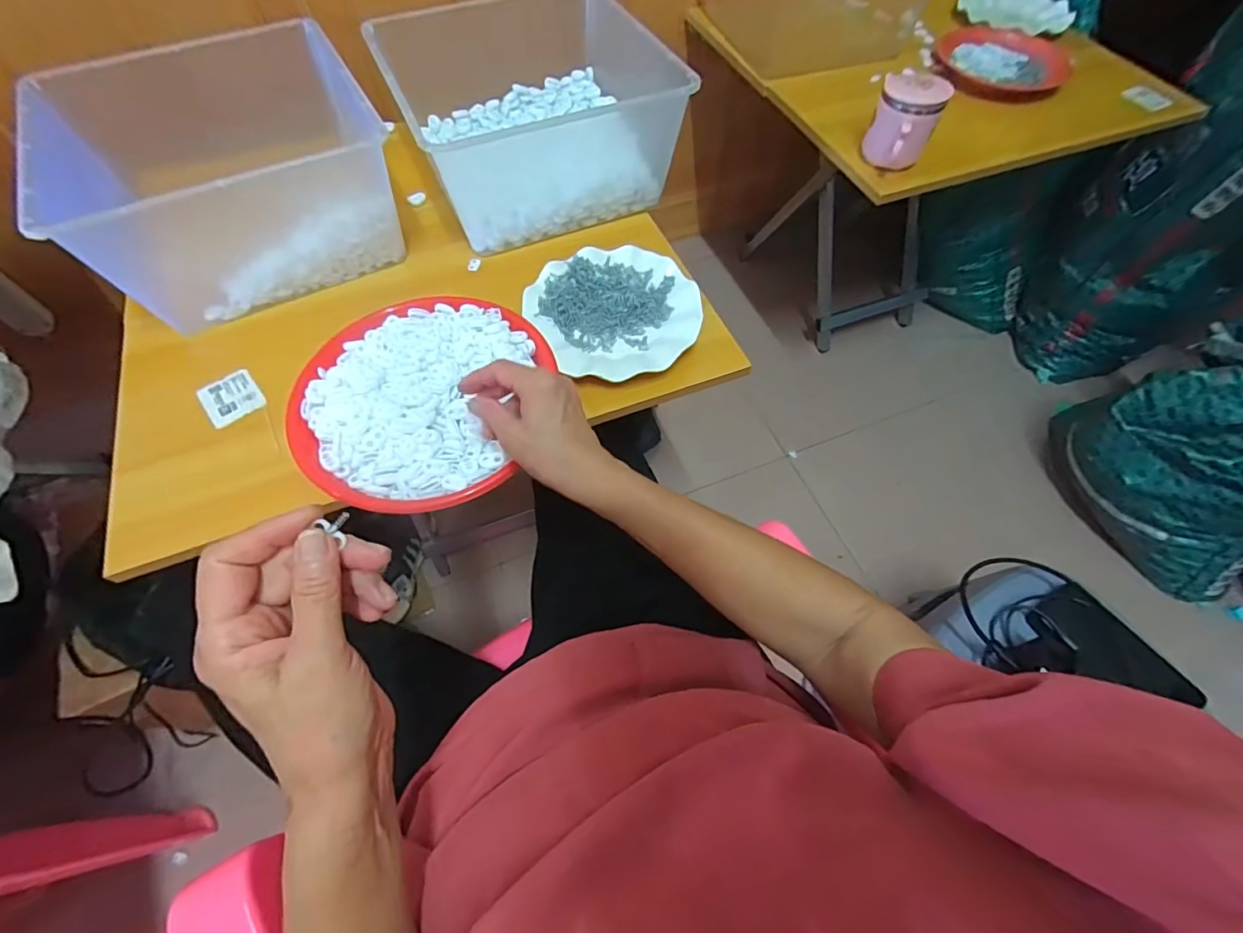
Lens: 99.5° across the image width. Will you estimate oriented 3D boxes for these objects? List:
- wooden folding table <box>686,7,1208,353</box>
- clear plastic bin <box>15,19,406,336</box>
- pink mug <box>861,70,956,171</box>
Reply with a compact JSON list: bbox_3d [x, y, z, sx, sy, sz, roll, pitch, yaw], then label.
[{"bbox_3d":[0.509,-0.584,1.079,0.624,0.474,0.582,-18,62,-11],"label":"wooden folding table"},{"bbox_3d":[-0.417,-0.320,0.569,0.290,0.134,0.285,-27,64,-15],"label":"clear plastic bin"},{"bbox_3d":[0.362,-0.443,0.674,0.080,0.078,0.090,23,63,12],"label":"pink mug"}]

